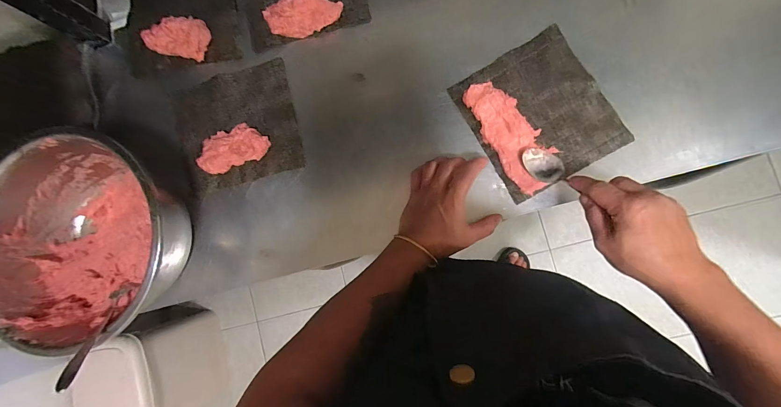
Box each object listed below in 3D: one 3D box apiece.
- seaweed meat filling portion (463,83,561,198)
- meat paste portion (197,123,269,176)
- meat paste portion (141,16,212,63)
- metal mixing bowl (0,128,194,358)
[{"bbox_3d":[0.170,-0.100,0.482,0.072,0.023,0.172,-37,82,3],"label":"seaweed meat filling portion"},{"bbox_3d":[-0.251,-0.088,0.529,0.112,0.033,0.063,-19,84,6],"label":"meat paste portion"},{"bbox_3d":[-0.348,-0.273,0.549,0.101,0.029,0.064,12,88,8],"label":"meat paste portion"},{"bbox_3d":[-0.430,0.058,0.497,0.283,0.137,0.271,-1,86,7],"label":"metal mixing bowl"}]

